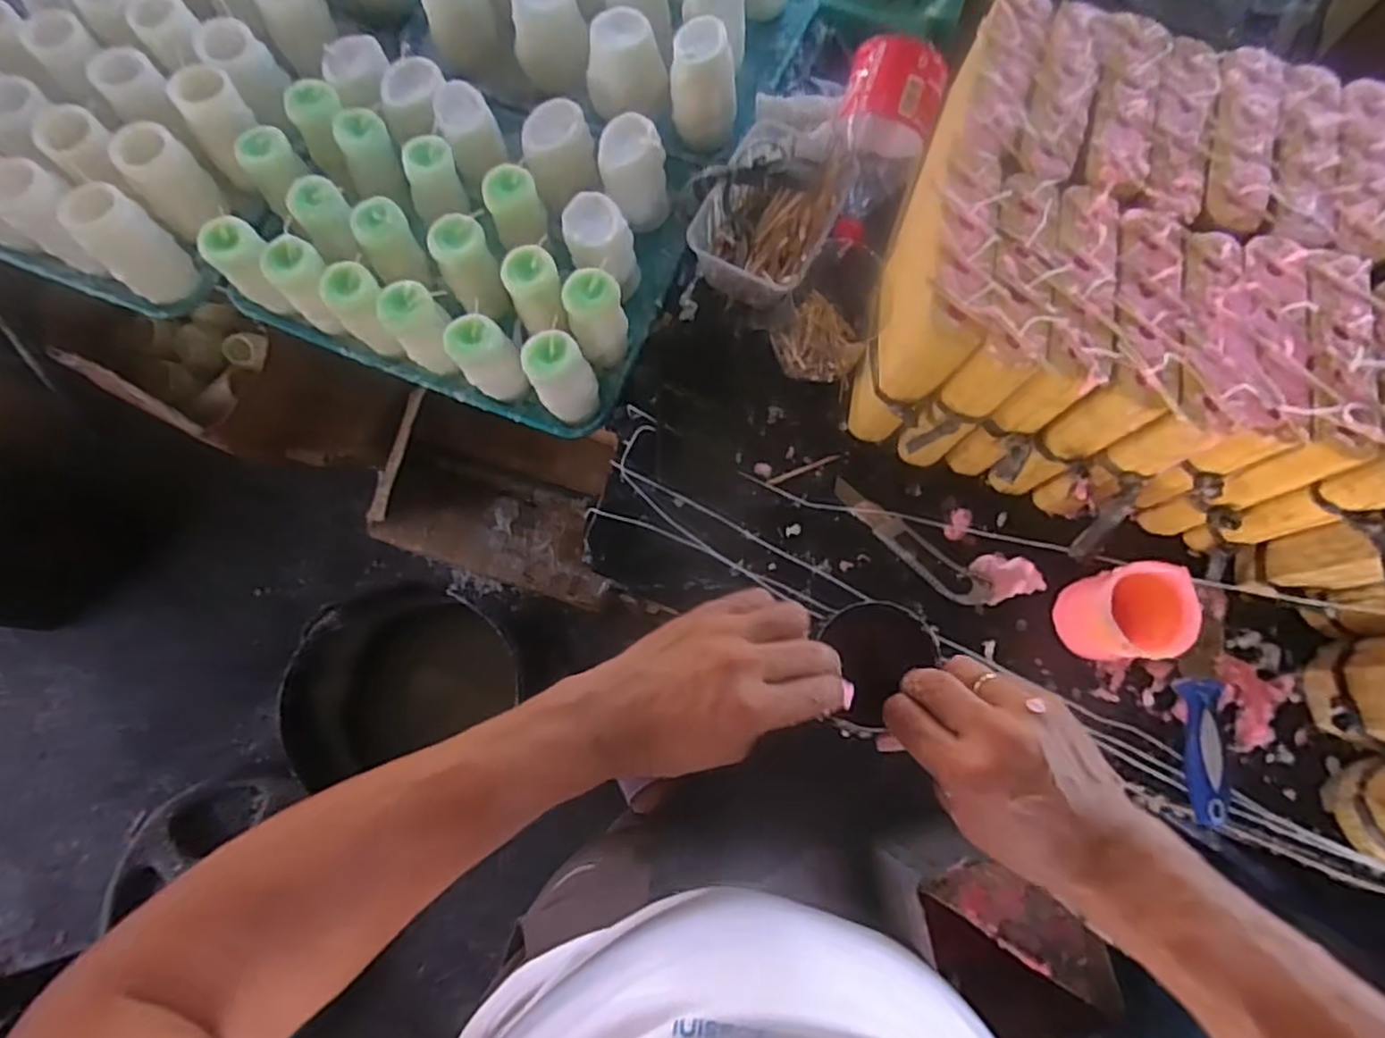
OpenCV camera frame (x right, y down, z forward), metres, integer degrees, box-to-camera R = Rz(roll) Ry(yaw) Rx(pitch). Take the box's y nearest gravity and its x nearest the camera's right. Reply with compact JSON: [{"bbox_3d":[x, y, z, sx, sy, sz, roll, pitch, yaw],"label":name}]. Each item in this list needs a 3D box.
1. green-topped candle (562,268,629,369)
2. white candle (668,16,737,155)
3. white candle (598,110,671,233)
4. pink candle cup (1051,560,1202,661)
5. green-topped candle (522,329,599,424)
[{"bbox_3d":[-0.095,-0.197,0.710,0.056,0.104,0.053,0,76,0],"label":"green-topped candle"},{"bbox_3d":[0.014,-0.478,0.778,0.071,0.097,0.084,6,76,2],"label":"white candle"},{"bbox_3d":[-0.062,-0.372,0.754,0.072,0.097,0.076,-8,76,-2],"label":"white candle"},{"bbox_3d":[0.375,0.083,0.620,0.071,0.090,0.082,-2,76,0],"label":"pink candle cup"},{"bbox_3d":[-0.126,-0.138,0.695,0.061,0.102,0.053,-35,78,-8],"label":"green-topped candle"}]

